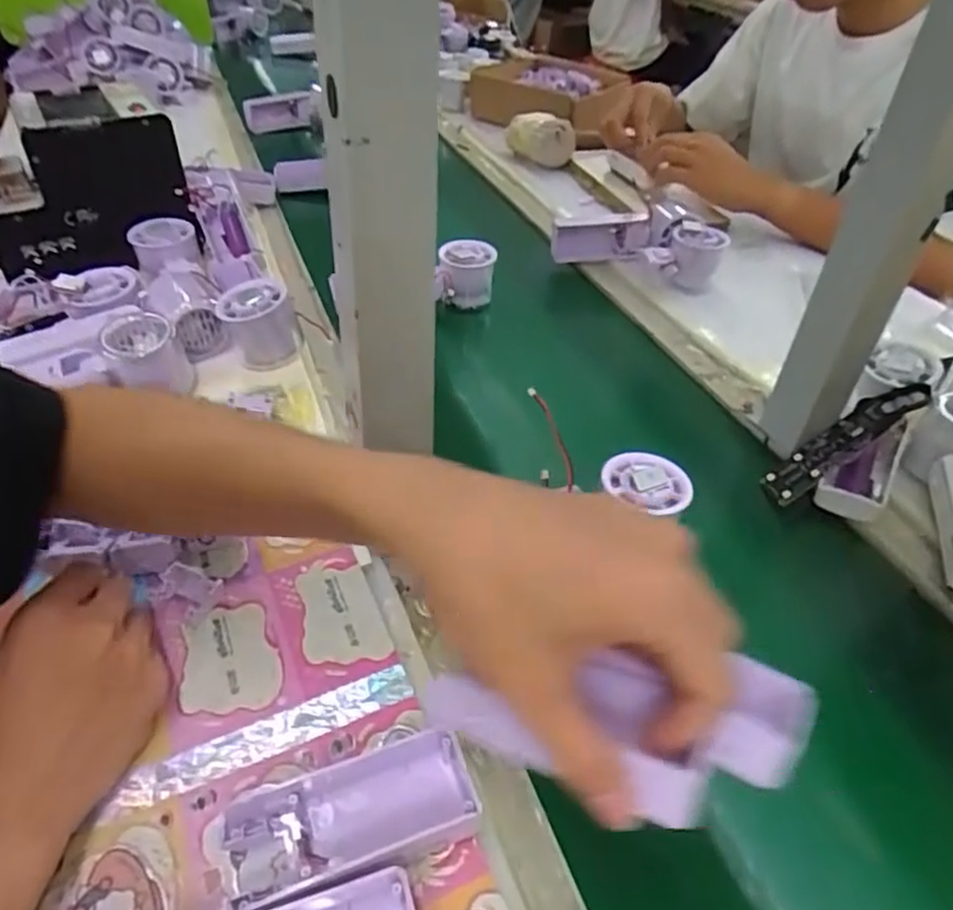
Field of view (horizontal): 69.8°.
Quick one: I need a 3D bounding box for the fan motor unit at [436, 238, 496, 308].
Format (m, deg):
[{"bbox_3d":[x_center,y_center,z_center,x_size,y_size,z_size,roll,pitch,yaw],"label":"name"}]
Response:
[{"bbox_3d":[-0.011,-0.185,0.695,0.057,0.055,0.047,2,42,-4],"label":"fan motor unit"}]

